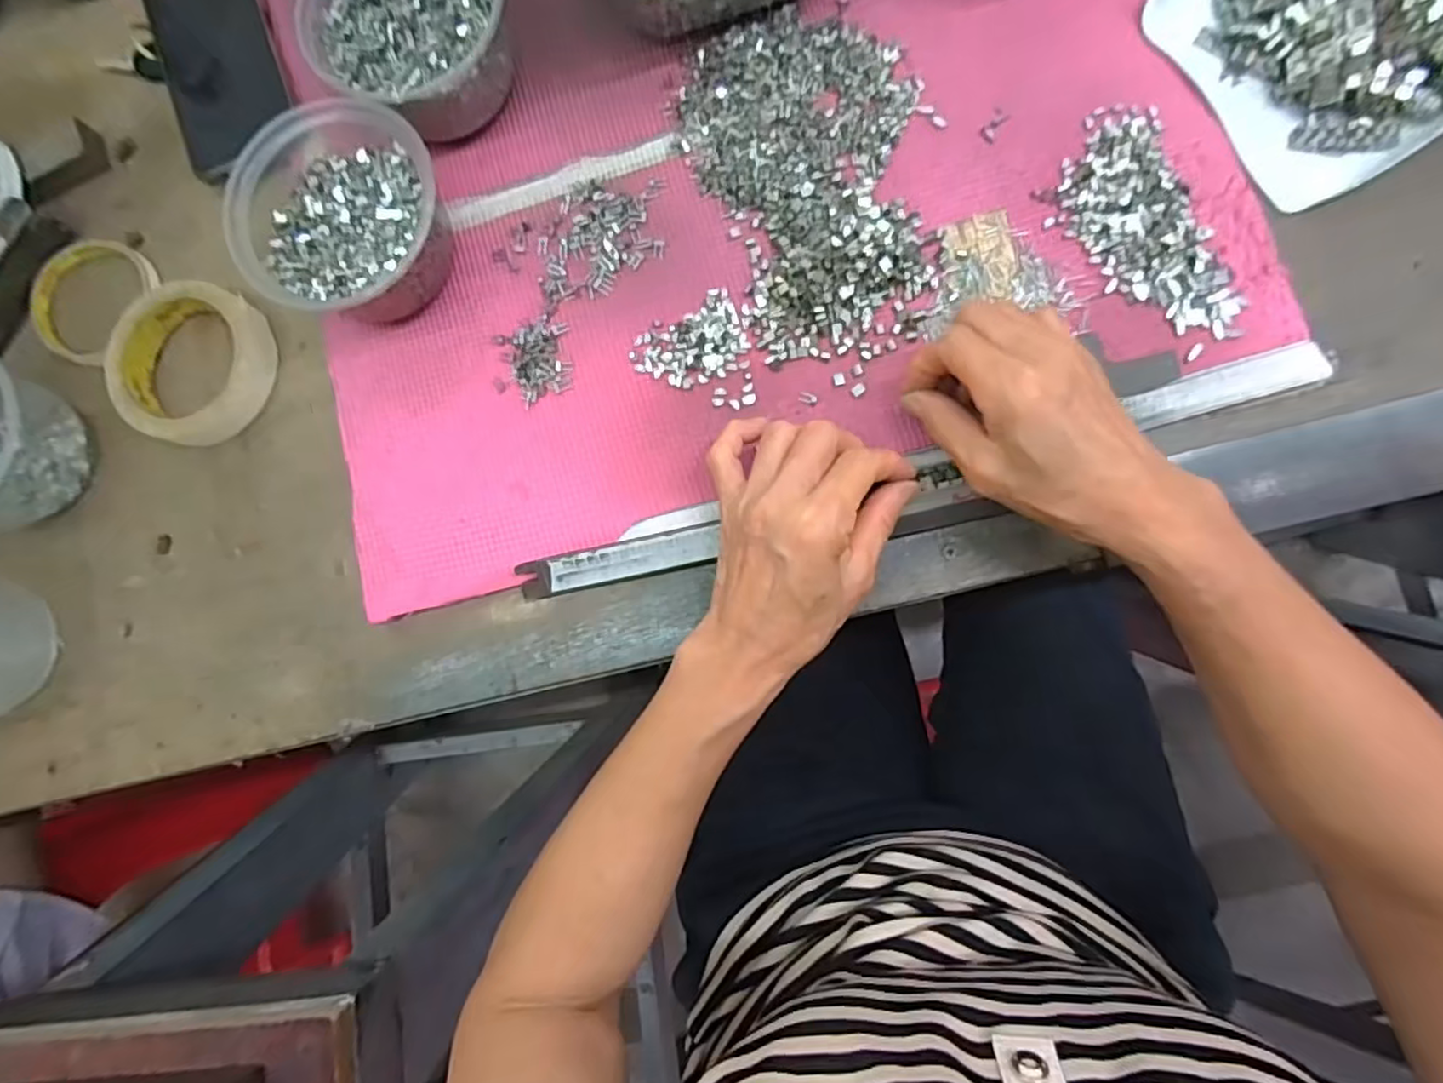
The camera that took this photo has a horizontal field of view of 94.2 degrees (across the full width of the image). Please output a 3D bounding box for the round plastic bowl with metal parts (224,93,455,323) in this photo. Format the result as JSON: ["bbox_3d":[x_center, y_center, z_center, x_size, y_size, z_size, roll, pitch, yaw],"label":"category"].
[{"bbox_3d":[-0.206,-0.179,0.383,0.106,0.058,0.109,-1,83,7],"label":"round plastic bowl with metal parts"}]

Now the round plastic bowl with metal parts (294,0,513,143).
[{"bbox_3d":[-0.177,-0.295,0.392,0.117,0.057,0.110,-1,83,7],"label":"round plastic bowl with metal parts"}]

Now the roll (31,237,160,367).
[{"bbox_3d":[-0.411,-0.158,0.439,0.084,0.020,0.082,26,89,7],"label":"roll"}]

